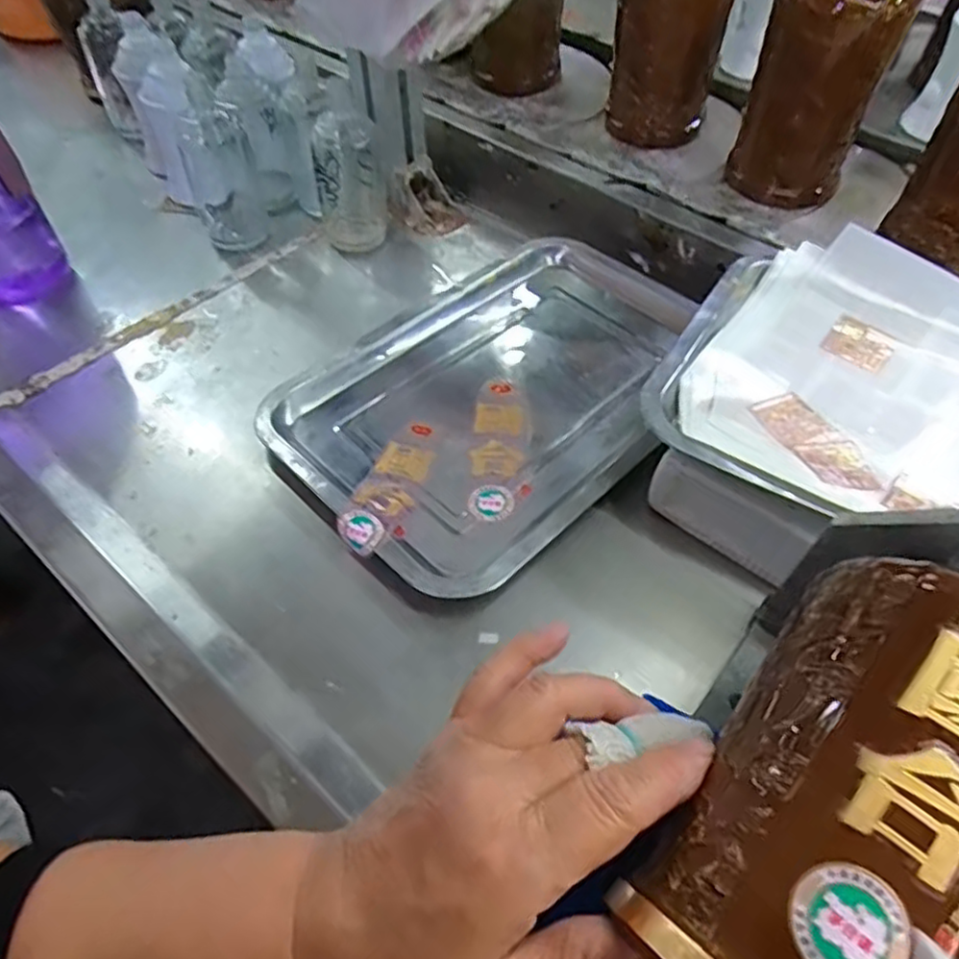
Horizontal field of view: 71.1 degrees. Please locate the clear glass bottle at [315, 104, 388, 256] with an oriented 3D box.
[{"bbox_3d":[-0.104,-0.238,0.536,0.051,0.099,0.042,-8,55,-5],"label":"clear glass bottle"}]

